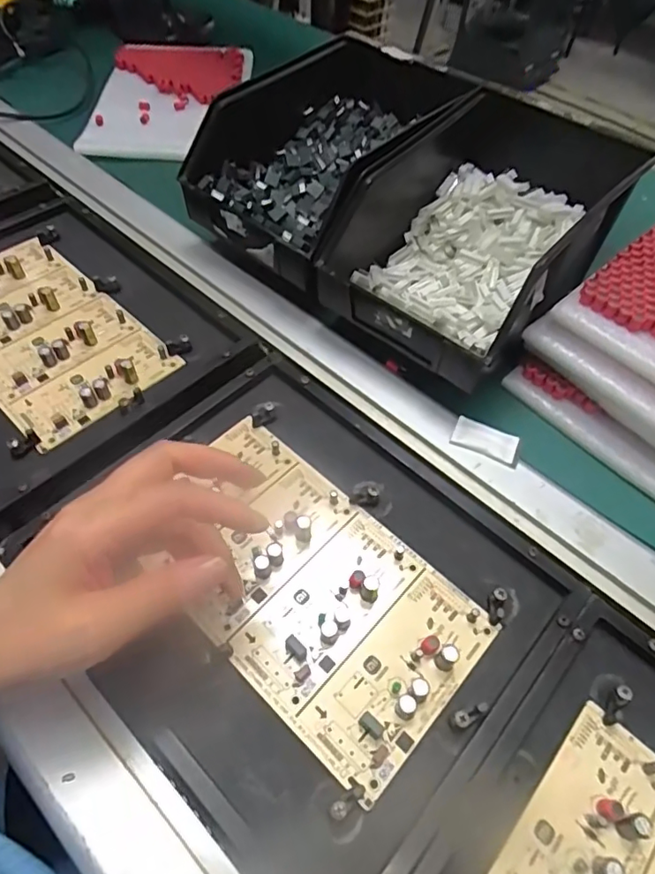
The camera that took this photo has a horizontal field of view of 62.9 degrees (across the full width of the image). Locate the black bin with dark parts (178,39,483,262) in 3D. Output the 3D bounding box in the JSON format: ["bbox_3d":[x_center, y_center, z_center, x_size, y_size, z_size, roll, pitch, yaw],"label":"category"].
[{"bbox_3d":[0.006,-0.254,0.493,0.170,0.108,0.250,40,62,20],"label":"black bin with dark parts"}]

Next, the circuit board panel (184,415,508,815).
[{"bbox_3d":[-0.017,0.085,0.329,0.213,0.017,0.119,39,62,20],"label":"circuit board panel"}]

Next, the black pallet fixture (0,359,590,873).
[{"bbox_3d":[-0.020,0.086,0.328,0.275,0.023,0.232,39,62,20],"label":"black pallet fixture"}]

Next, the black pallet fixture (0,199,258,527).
[{"bbox_3d":[-0.233,-0.085,0.431,0.266,0.019,0.226,39,62,20],"label":"black pallet fixture"}]

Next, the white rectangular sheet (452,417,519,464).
[{"bbox_3d":[0.114,0.002,0.389,0.045,0.006,0.024,22,57,10],"label":"white rectangular sheet"}]

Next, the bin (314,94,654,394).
[{"bbox_3d":[0.119,-0.163,0.442,0.164,0.112,0.241,35,61,19],"label":"bin"}]

